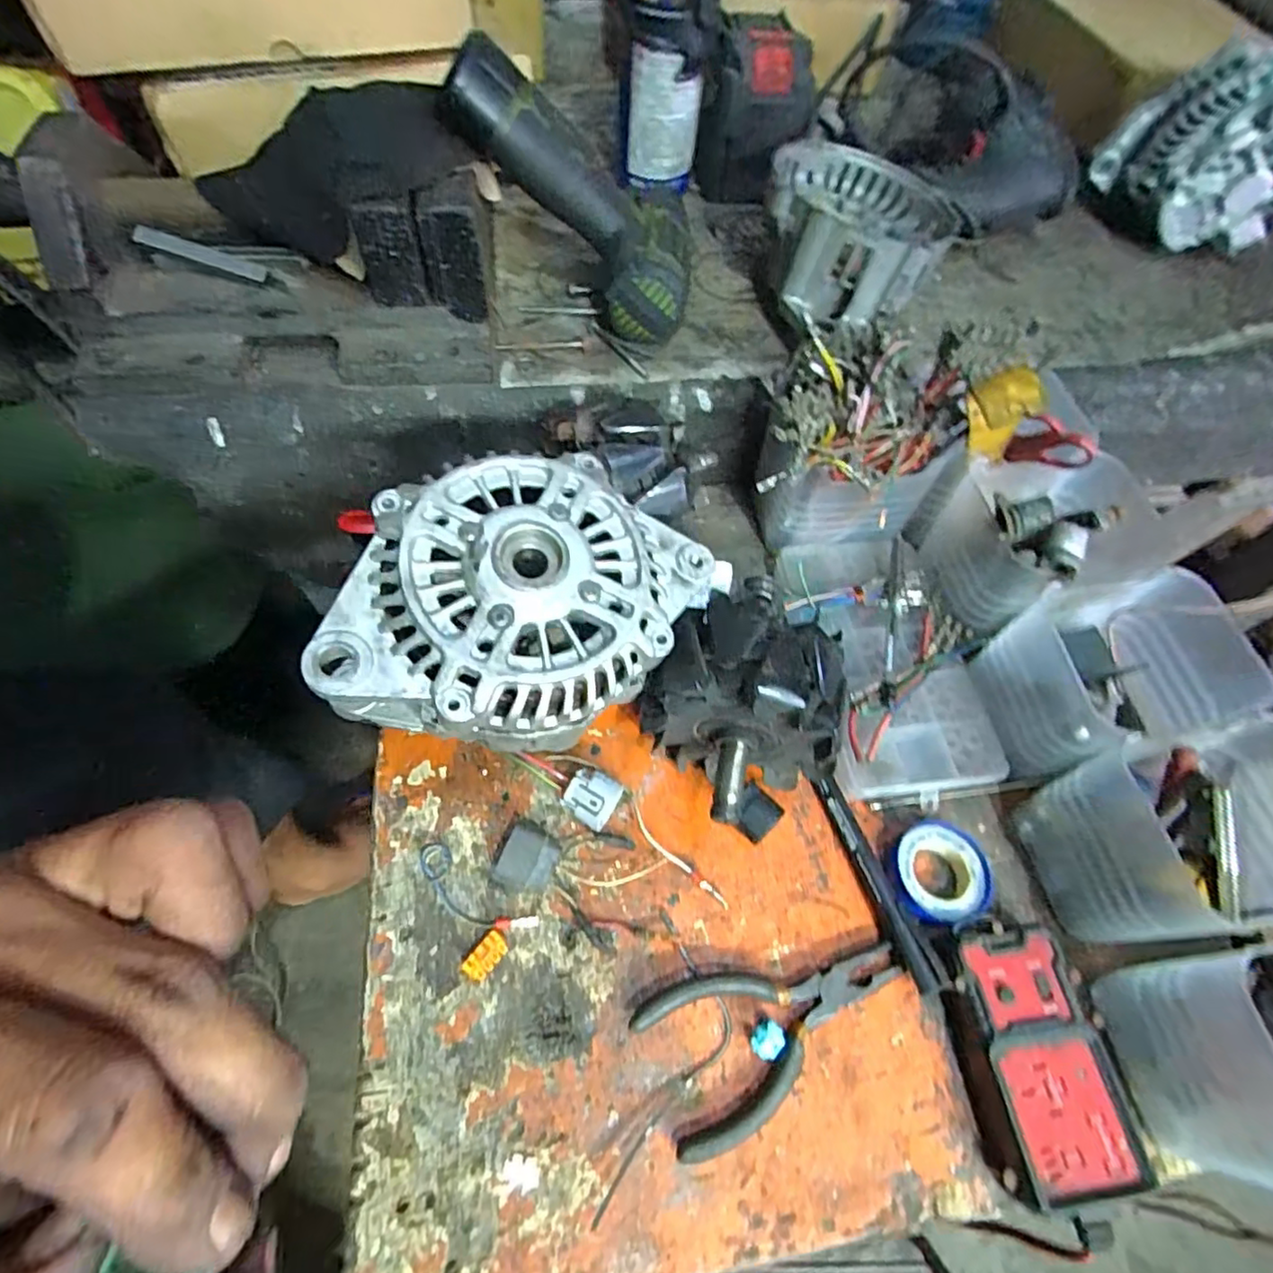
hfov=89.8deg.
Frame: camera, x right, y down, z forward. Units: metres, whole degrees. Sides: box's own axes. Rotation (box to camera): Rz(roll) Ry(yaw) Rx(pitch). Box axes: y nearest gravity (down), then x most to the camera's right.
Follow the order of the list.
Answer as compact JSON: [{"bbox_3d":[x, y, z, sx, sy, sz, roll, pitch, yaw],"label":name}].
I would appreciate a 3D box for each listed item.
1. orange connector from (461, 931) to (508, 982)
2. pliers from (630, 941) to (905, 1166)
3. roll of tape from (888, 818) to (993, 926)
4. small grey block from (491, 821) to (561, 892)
[{"bbox_3d":[-0.075,0.159,0.317,0.013,0.011,0.023,36,65,15],"label":"orange connector"},{"bbox_3d":[0.069,0.184,0.308,0.132,0.011,0.065,-19,64,-14],"label":"pliers"},{"bbox_3d":[0.162,0.127,0.344,0.056,0.013,0.050,-37,69,-21],"label":"roll of tape"},{"bbox_3d":[-0.057,0.117,0.337,0.029,0.016,0.032,24,82,1],"label":"small grey block"}]

